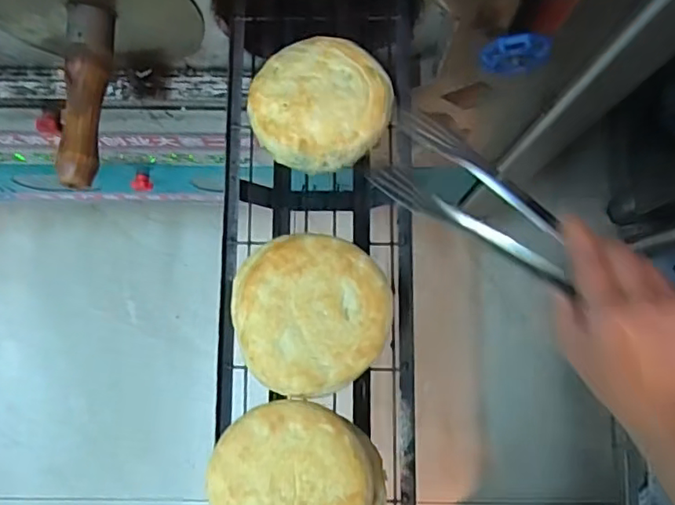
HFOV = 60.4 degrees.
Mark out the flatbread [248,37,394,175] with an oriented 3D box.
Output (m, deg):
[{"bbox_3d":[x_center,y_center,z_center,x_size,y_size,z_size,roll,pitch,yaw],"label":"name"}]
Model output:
[{"bbox_3d":[-0.014,-0.124,0.476,0.113,0.013,0.113,0,81,0],"label":"flatbread"}]

